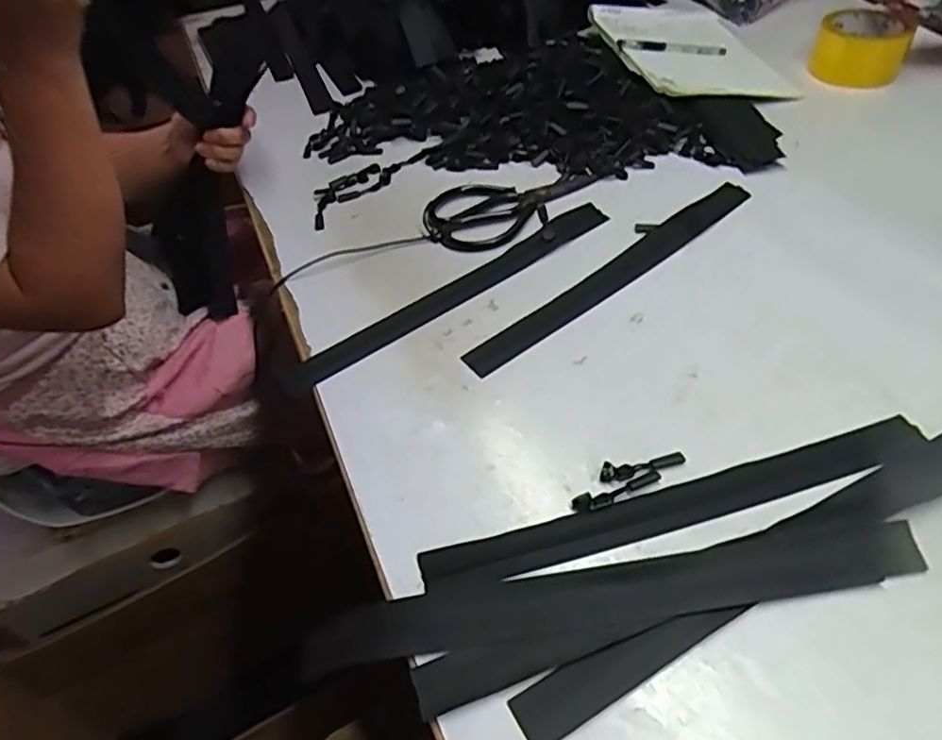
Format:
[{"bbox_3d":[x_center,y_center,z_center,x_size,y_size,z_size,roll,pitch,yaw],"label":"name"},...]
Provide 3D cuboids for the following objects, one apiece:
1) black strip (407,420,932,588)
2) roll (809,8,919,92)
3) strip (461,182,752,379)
[{"bbox_3d":[0.141,0.090,0.427,0.350,0.005,0.034,-14,48,-7],"label":"black strip"},{"bbox_3d":[0.482,-0.400,0.792,0.101,0.060,0.101,-3,48,3],"label":"roll"},{"bbox_3d":[0.138,-0.091,0.586,0.351,0.006,0.032,-34,59,-21],"label":"strip"}]

